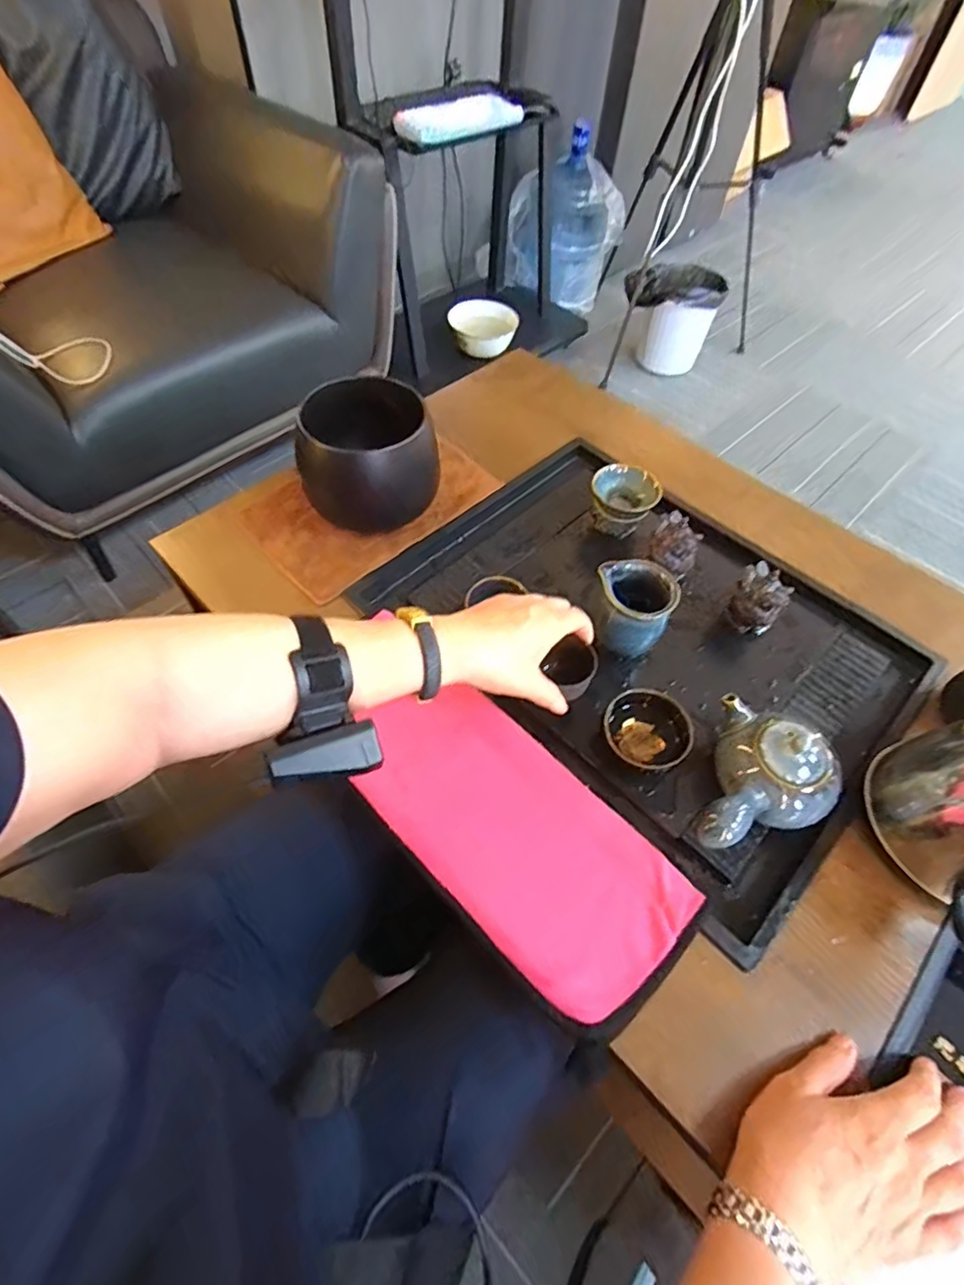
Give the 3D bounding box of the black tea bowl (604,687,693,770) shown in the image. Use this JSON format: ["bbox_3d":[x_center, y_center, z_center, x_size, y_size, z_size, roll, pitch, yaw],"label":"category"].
[{"bbox_3d":[0.142,0.081,0.499,0.070,0.055,0.063,34,61,19],"label":"black tea bowl"}]

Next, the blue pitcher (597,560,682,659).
[{"bbox_3d":[0.142,-0.027,0.548,0.067,0.089,0.067,2,56,-1],"label":"blue pitcher"}]

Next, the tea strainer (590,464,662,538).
[{"bbox_3d":[0.159,-0.159,0.648,0.075,0.062,0.057,22,58,13],"label":"tea strainer"}]

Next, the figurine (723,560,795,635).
[{"bbox_3d":[0.272,-0.039,0.570,0.051,0.068,0.042,33,61,19],"label":"figurine"}]

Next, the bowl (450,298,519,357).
[{"bbox_3d":[0.001,-0.905,1.636,0.175,0.083,0.186,25,59,14],"label":"bowl"}]

